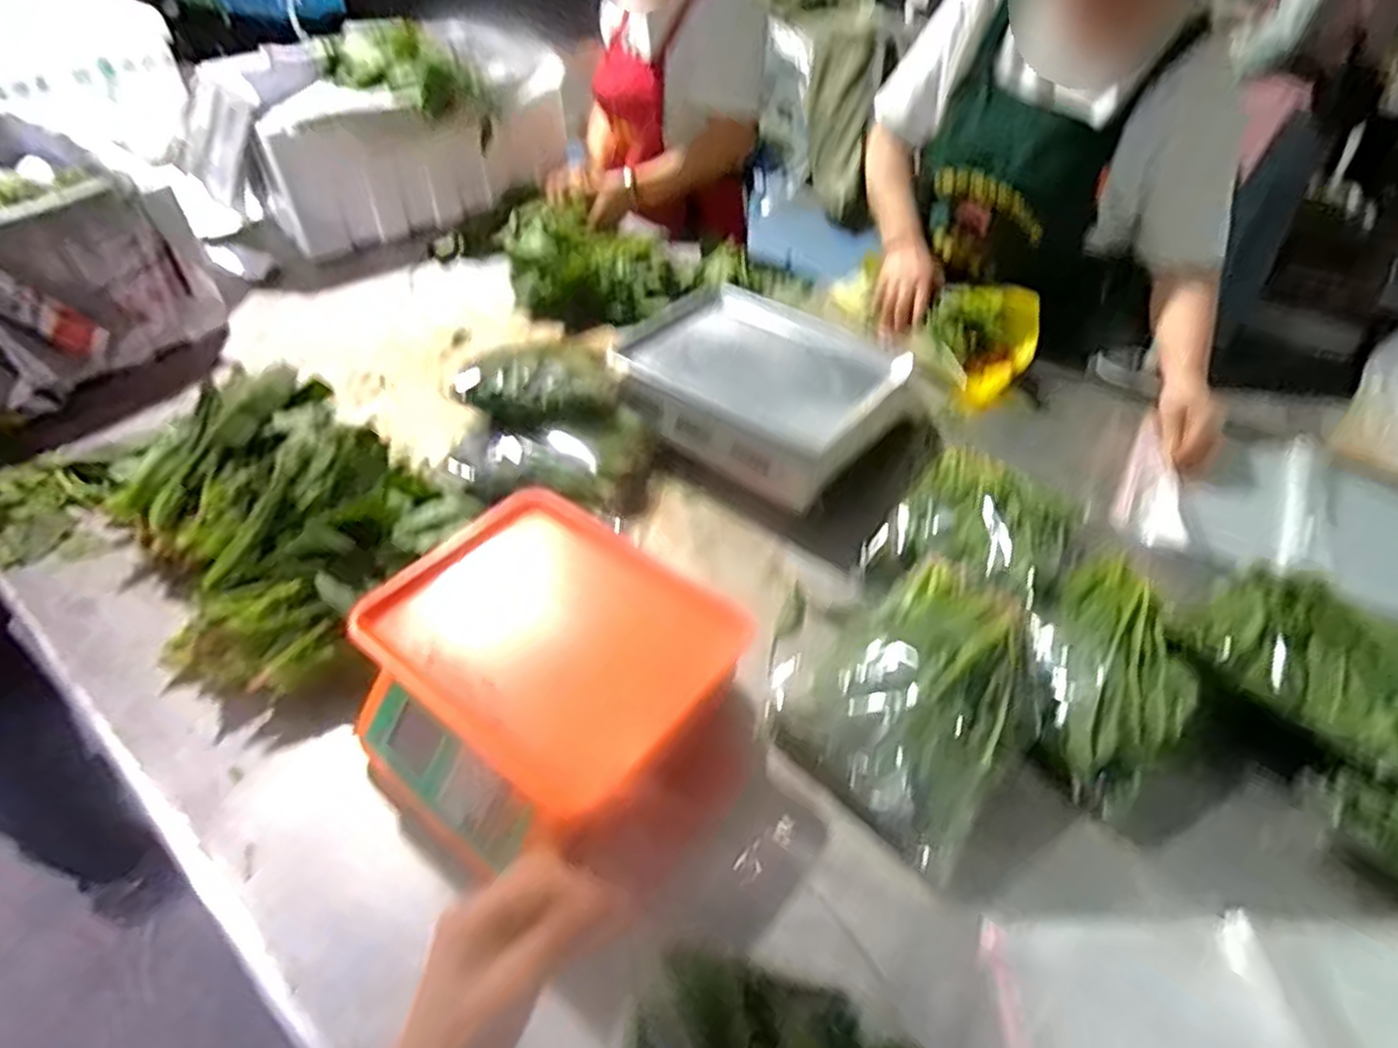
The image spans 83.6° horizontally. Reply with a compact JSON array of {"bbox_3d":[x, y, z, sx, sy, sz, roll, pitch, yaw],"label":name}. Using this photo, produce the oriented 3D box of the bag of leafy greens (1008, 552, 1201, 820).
[{"bbox_3d":[0.389,0.133,0.733,0.155,0.065,0.258,23,50,24],"label":"bag of leafy greens"}]

